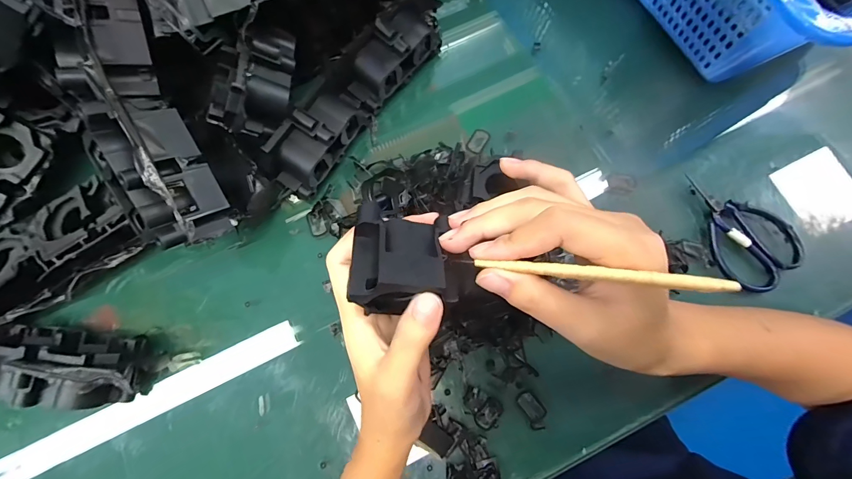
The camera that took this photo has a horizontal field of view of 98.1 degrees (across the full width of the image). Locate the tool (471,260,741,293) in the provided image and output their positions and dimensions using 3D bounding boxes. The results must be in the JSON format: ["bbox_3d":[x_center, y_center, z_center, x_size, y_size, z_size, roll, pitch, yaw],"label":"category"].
[{"bbox_3d":[0.068,0.014,0.153,0.096,0.004,0.006,4,78,27],"label":"tool"}]

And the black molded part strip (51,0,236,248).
[{"bbox_3d":[-0.207,-0.118,0.259,0.052,0.062,0.256,-21,80,-4],"label":"black molded part strip"}]

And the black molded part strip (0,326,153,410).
[{"bbox_3d":[-0.304,0.098,0.281,0.181,0.054,0.056,3,79,0],"label":"black molded part strip"}]

